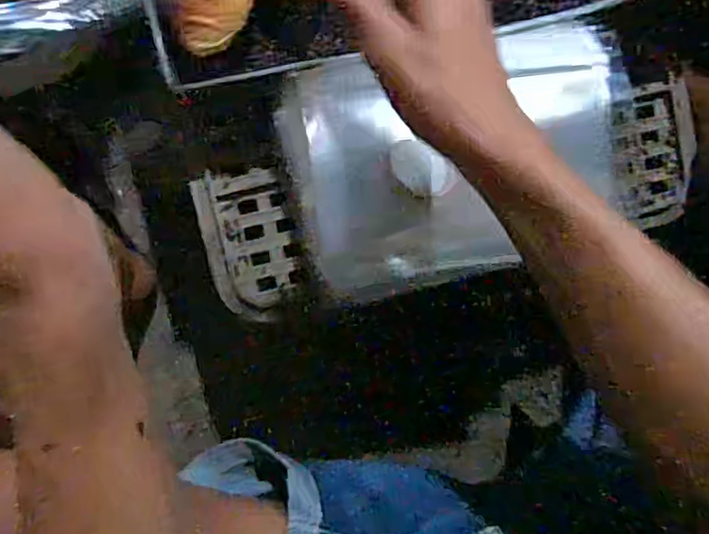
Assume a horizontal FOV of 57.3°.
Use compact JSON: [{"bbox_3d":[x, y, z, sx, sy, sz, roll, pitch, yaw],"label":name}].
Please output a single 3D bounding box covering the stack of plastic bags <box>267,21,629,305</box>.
[{"bbox_3d":[0.073,-0.077,0.457,0.232,0.041,0.160,-15,97,-3],"label":"stack of plastic bags"}]

